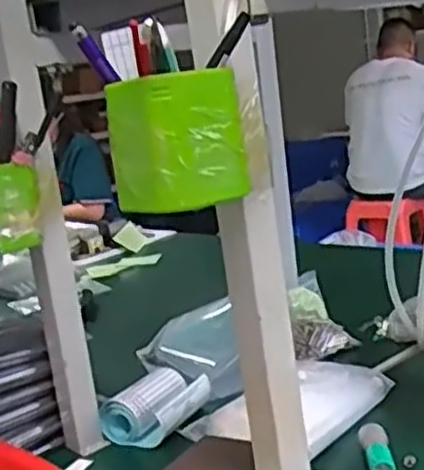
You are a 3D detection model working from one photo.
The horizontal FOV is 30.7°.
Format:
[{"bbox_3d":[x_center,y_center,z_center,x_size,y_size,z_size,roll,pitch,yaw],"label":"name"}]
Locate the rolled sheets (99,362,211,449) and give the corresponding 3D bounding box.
[{"bbox_3d":[-0.056,0.187,0.832,0.084,0.048,0.108,-1,11,30],"label":"rolled sheets"}]

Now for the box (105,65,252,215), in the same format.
[{"bbox_3d":[-0.020,-0.058,0.483,0.070,0.077,0.064,-17,14,-39],"label":"box"}]

